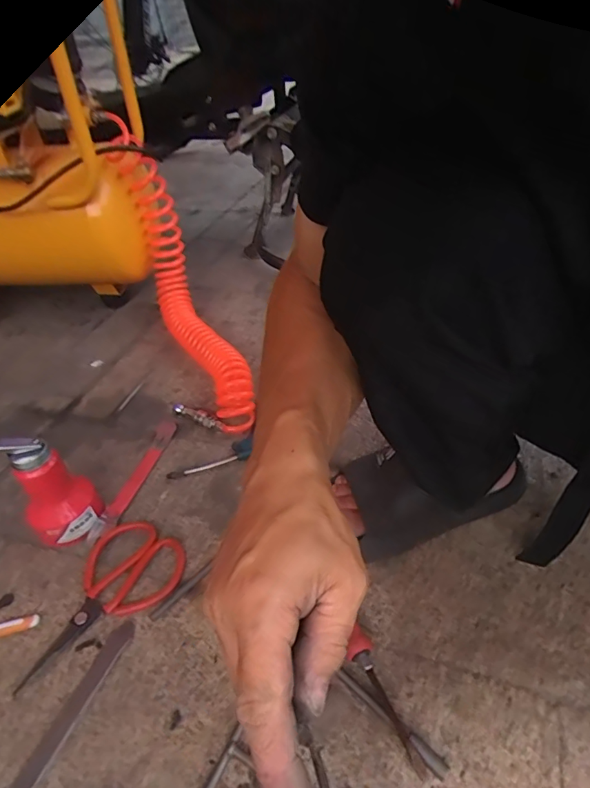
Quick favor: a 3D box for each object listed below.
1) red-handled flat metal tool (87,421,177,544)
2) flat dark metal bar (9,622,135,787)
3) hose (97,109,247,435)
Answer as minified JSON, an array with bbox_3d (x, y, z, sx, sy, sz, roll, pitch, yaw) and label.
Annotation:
[{"bbox_3d":[-0.207,0.104,0.638,0.027,0.011,0.197,7,43,15],"label":"red-handled flat metal tool"},{"bbox_3d":[-0.226,0.326,0.395,0.022,0.004,0.290,12,45,20],"label":"flat dark metal bar"},{"bbox_3d":[-0.184,-0.179,0.791,0.072,0.225,0.546,-21,69,-15],"label":"hose"}]

